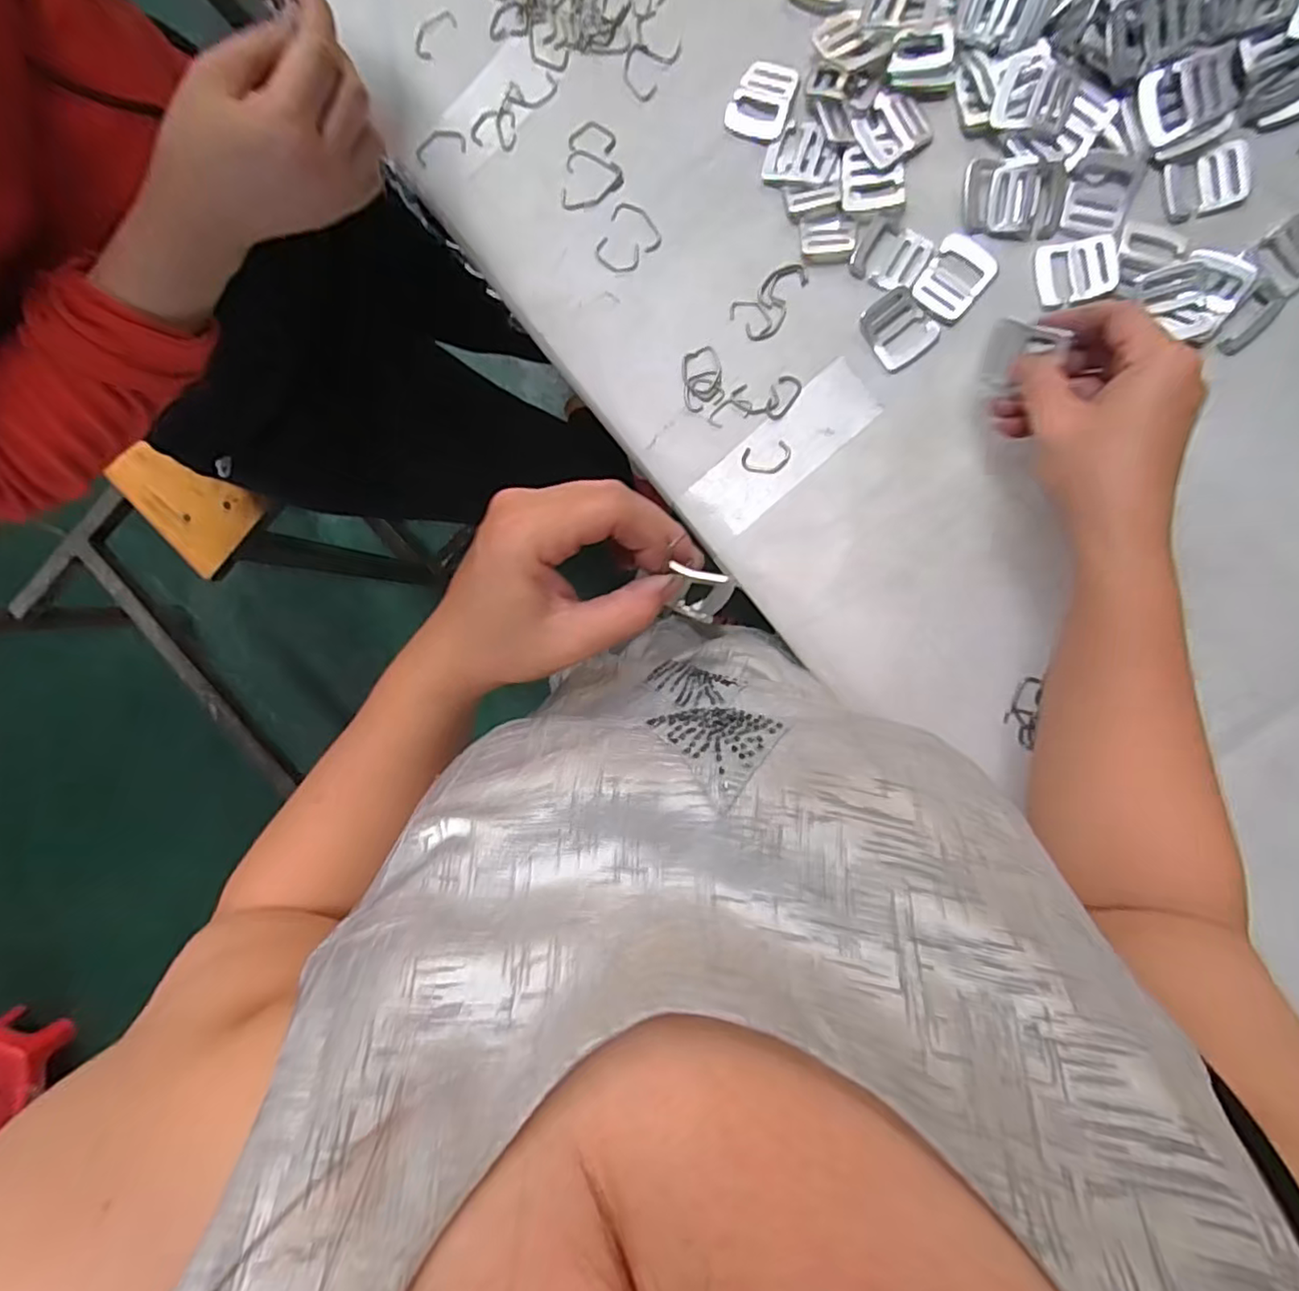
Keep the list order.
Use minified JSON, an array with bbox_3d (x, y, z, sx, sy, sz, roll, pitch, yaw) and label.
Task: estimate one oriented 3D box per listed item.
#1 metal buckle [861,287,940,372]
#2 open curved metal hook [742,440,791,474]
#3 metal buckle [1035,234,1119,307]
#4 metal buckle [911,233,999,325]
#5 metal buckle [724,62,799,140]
[{"bbox_3d":[0.158,-0.203,0.411,0.037,0.004,0.046,-39,89,9],"label":"metal buckle"},{"bbox_3d":[0.078,-0.124,0.429,0.032,0.004,0.020,-10,93,9],"label":"open curved metal hook"},{"bbox_3d":[0.261,-0.228,0.390,0.044,0.009,0.038,-8,94,9],"label":"metal buckle"},{"bbox_3d":[0.191,-0.231,0.401,0.038,0.006,0.052,39,99,3],"label":"metal buckle"},{"bbox_3d":[0.072,-0.347,0.408,0.038,0.004,0.042,23,98,6],"label":"metal buckle"}]

